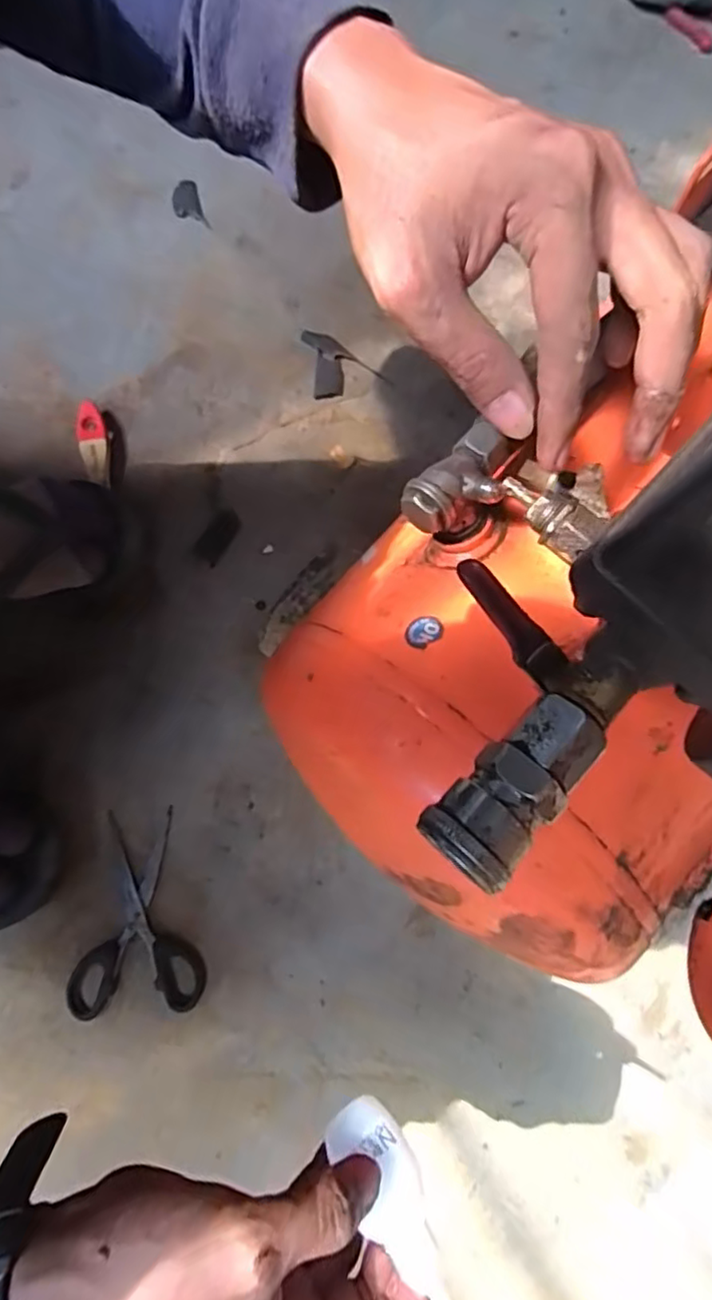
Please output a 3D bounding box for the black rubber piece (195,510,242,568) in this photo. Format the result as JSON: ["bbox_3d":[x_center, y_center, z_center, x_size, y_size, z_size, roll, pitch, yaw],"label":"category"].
[{"bbox_3d":[-0.118,-0.098,0.546,0.024,0.004,0.050,27,76,8],"label":"black rubber piece"}]

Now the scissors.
[{"bbox_3d":[-0.158,0.189,0.461,0.093,0.008,0.134,-4,74,-1],"label":"scissors"}]

